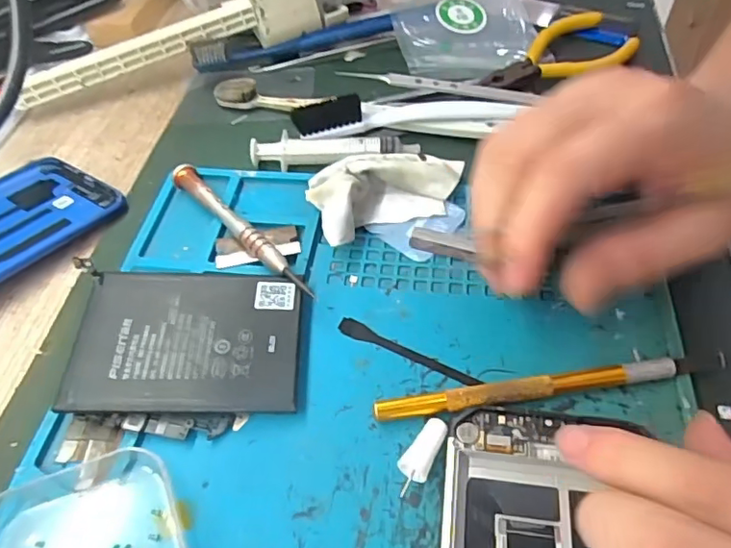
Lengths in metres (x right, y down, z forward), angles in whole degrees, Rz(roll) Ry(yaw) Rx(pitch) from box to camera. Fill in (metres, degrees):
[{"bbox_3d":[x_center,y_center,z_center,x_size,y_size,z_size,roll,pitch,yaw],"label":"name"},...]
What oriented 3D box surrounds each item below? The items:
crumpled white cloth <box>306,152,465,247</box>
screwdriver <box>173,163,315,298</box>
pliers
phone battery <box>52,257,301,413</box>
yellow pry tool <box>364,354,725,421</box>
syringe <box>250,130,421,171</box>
[{"bbox_3d":[0.013,-0.047,0.278,0.084,0.018,0.048,-24,55,-14],"label":"crumpled white cloth"},{"bbox_3d":[-0.061,-0.023,0.268,0.013,0.011,0.109,-37,59,-22],"label":"screwdriver"},{"bbox_3d":[0.118,-0.132,0.341,0.104,0.009,0.048,-32,57,-19],"label":"pliers"},{"bbox_3d":[-0.072,0.025,0.227,0.090,0.004,0.064,0,55,-4],"label":"phone battery"},{"bbox_3d":[0.072,0.043,0.214,0.136,0.009,0.009,-8,53,-2],"label":"yellow pry tool"},{"bbox_3d":[-0.017,-0.069,0.304,0.090,0.012,0.017,-2,53,2],"label":"syringe"}]

